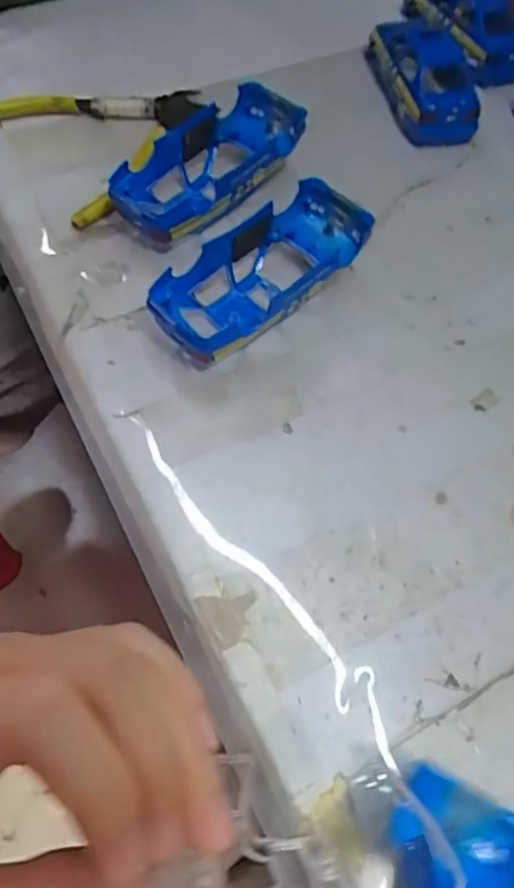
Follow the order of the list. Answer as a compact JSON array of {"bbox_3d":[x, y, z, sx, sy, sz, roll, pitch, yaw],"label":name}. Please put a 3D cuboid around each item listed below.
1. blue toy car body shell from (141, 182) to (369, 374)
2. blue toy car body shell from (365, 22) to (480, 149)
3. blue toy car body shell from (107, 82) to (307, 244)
[{"bbox_3d":[0.006,-0.092,0.350,0.135,0.036,0.057,-39,69,-24],"label":"blue toy car body shell"},{"bbox_3d":[0.125,-0.270,0.466,0.057,0.037,0.120,-5,59,-7],"label":"blue toy car body shell"},{"bbox_3d":[-0.024,-0.171,0.390,0.055,0.035,0.129,36,63,16],"label":"blue toy car body shell"}]

